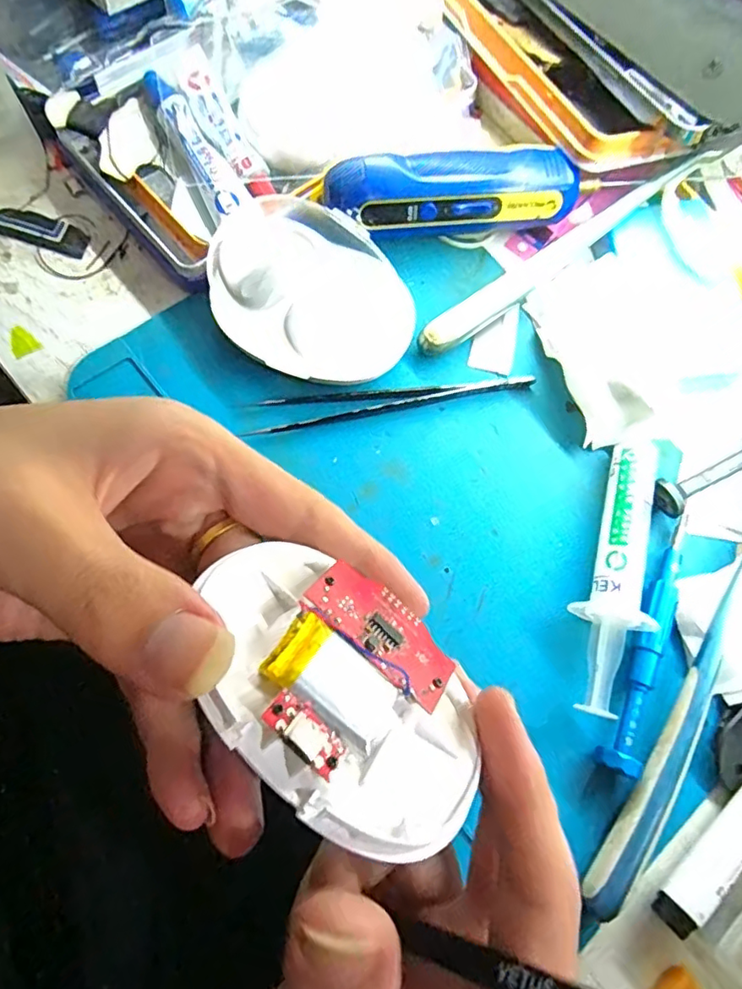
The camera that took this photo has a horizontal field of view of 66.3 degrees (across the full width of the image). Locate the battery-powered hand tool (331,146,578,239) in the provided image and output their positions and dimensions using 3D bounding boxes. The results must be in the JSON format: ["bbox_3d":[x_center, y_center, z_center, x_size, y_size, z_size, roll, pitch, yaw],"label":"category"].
[{"bbox_3d":[0.038,-0.134,0.251,0.110,0.024,0.030,-8,76,-9],"label":"battery-powered hand tool"}]

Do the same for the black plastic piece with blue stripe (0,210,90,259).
[{"bbox_3d":[-0.155,-0.121,0.259,0.054,0.006,0.015,14,80,2],"label":"black plastic piece with blue stripe"}]

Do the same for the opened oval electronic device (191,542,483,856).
[{"bbox_3d":[-0.006,0.044,0.136,0.080,0.011,0.056,44,42,5],"label":"opened oval electronic device"}]

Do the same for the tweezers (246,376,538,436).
[{"bbox_3d":[0.010,-0.043,0.249,0.125,0.013,0.014,-10,76,-9],"label":"tweezers"}]

